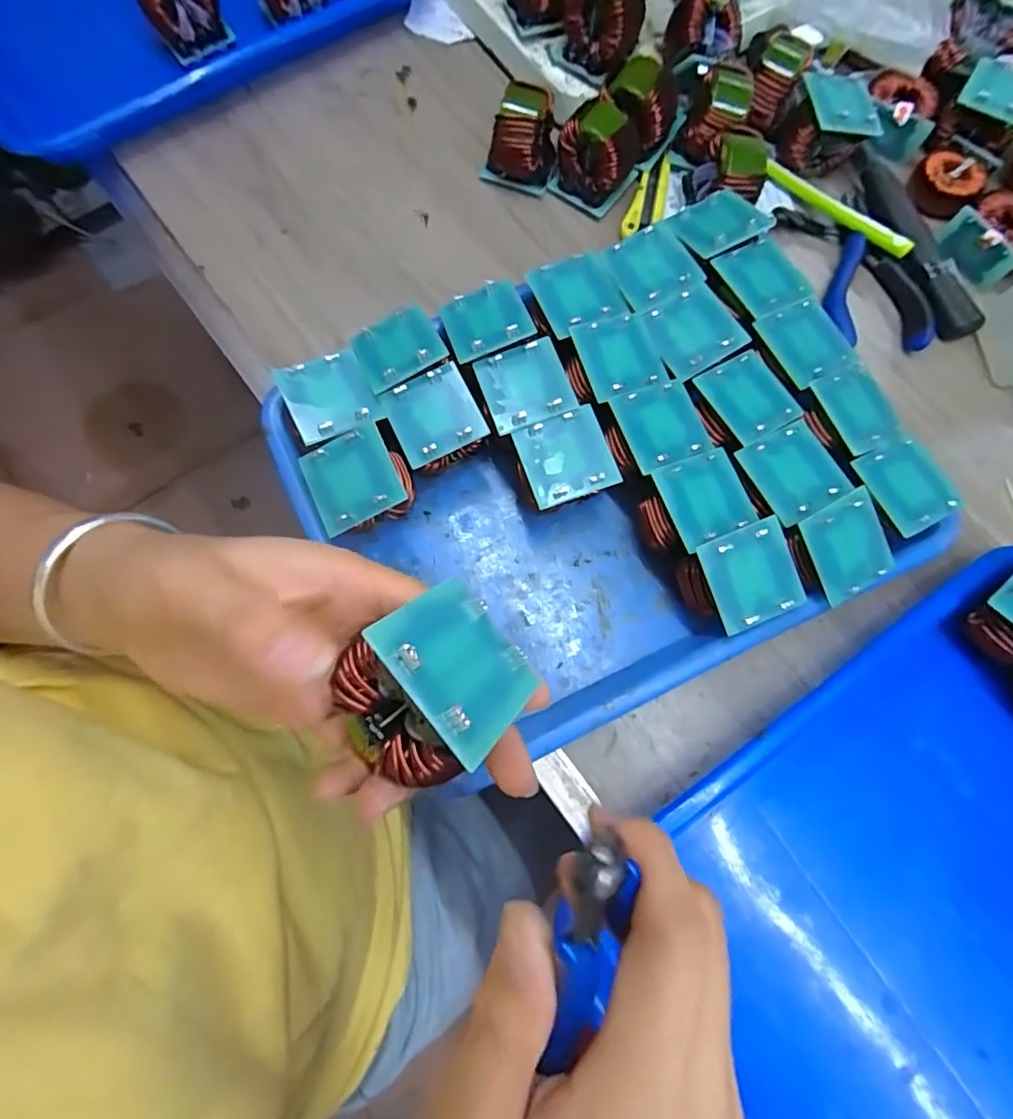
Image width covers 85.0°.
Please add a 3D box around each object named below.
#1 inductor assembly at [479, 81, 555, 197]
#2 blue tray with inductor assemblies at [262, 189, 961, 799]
[{"bbox_3d":[0.008,-0.280,0.368,0.048,0.045,0.043,9,75,1],"label":"inductor assembly"},{"bbox_3d":[0.051,-0.052,0.306,0.302,0.054,0.233,-24,77,-7],"label":"blue tray with inductor assemblies"}]

